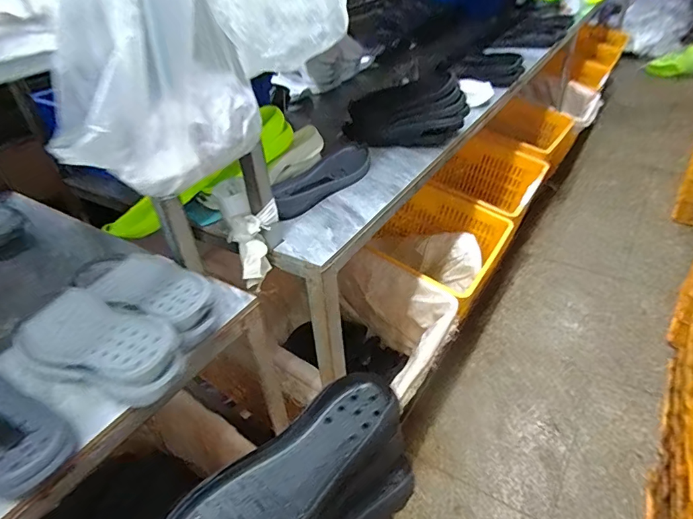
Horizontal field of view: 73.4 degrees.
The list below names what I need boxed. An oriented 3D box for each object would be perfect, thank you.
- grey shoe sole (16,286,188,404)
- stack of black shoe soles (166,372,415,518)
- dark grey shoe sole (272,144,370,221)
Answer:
[{"bbox_3d":[-0.327,0.106,0.603,0.273,0.060,0.107,16,42,26],"label":"grey shoe sole"},{"bbox_3d":[-0.048,0.265,0.530,0.291,0.099,0.135,-29,42,-30],"label":"stack of black shoe soles"},{"bbox_3d":[-0.049,-0.168,0.964,0.106,0.031,0.313,17,43,27],"label":"dark grey shoe sole"}]

